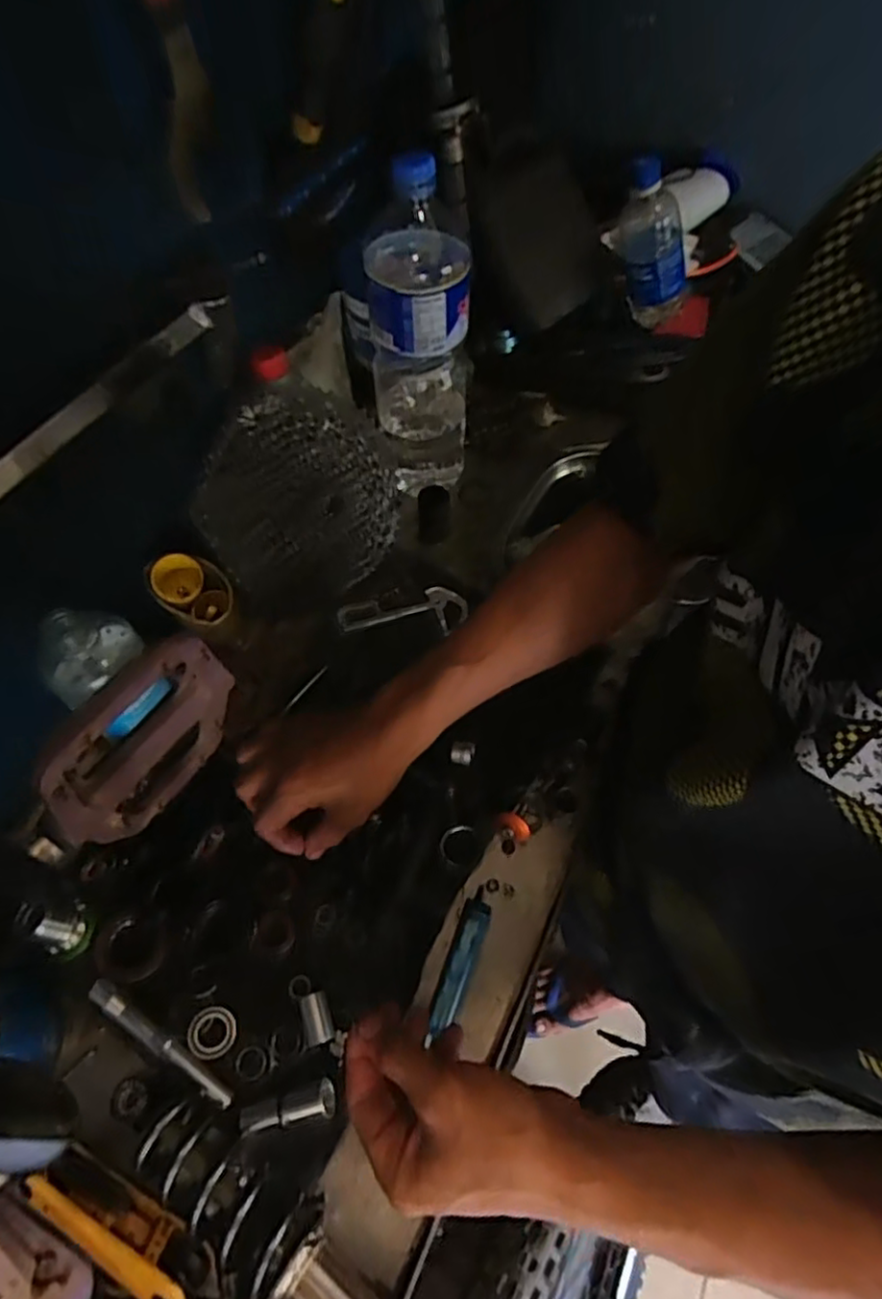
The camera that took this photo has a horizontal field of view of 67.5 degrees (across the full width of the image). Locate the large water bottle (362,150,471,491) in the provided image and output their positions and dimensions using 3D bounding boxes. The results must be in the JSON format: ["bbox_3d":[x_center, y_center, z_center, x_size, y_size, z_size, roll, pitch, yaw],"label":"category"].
[{"bbox_3d":[-0.024,-0.287,0.626,0.098,0.298,0.111,-2,61,0],"label":"large water bottle"}]

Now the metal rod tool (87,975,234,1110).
[{"bbox_3d":[-0.199,0.276,0.464,0.129,0.012,0.014,30,65,17],"label":"metal rod tool"}]

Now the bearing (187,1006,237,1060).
[{"bbox_3d":[-0.163,0.274,0.472,0.034,0.005,0.032,-10,61,-5],"label":"bearing"}]

